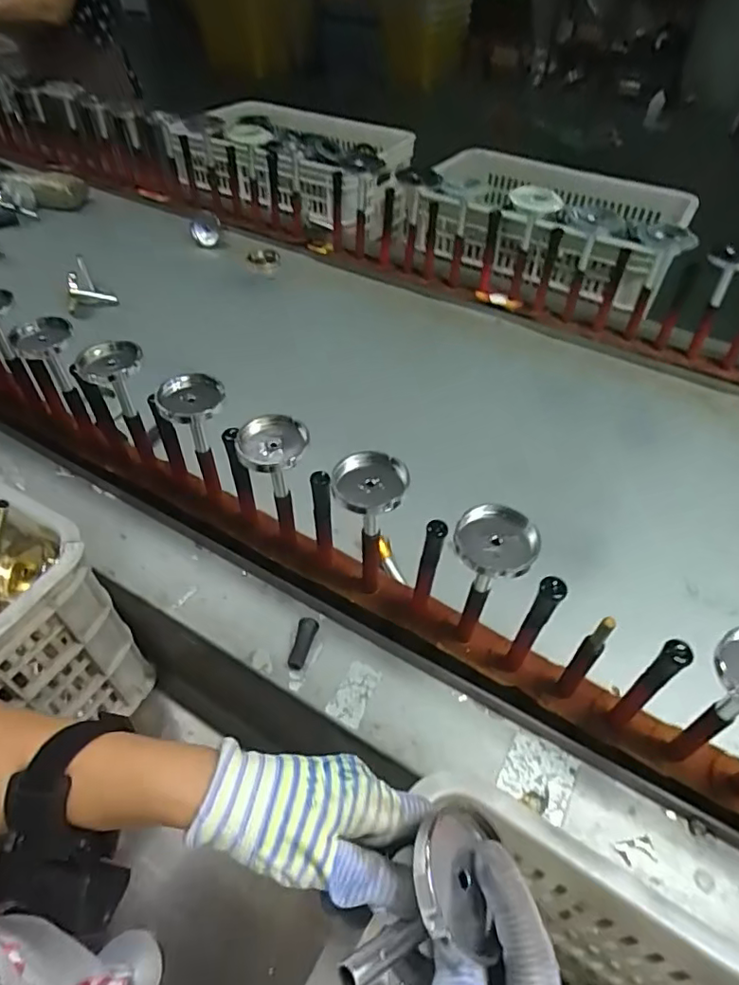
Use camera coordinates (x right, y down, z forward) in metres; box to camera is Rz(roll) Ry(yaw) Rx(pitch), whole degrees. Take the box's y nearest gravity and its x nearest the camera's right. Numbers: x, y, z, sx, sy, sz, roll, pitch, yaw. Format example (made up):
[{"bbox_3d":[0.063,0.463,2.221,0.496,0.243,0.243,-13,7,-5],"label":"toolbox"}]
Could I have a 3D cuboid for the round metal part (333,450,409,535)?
[{"bbox_3d":[-0.001,0.011,0.512,0.067,0.068,0.073,1,47,-1],"label":"round metal part"}]

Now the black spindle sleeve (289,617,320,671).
[{"bbox_3d":[-0.067,0.156,0.580,0.020,0.021,0.053,10,47,7],"label":"black spindle sleeve"}]

